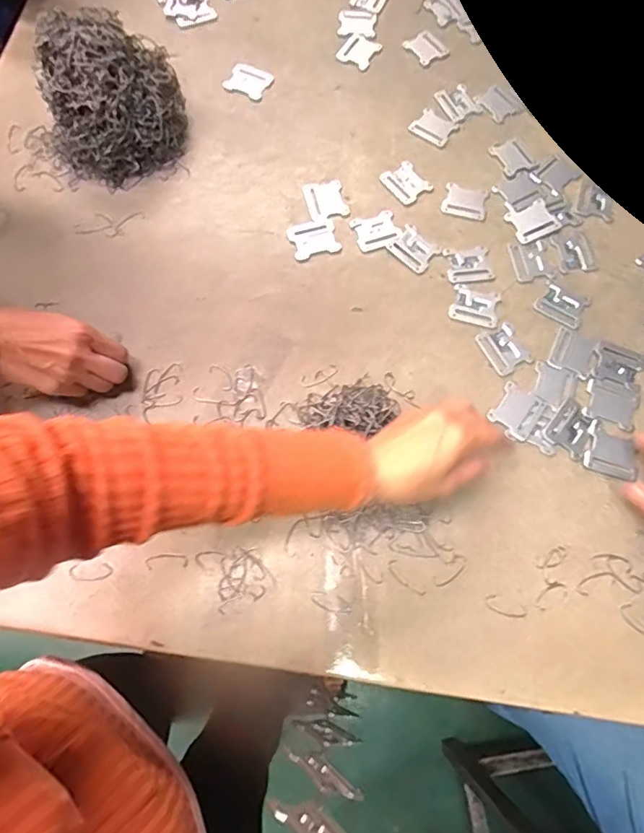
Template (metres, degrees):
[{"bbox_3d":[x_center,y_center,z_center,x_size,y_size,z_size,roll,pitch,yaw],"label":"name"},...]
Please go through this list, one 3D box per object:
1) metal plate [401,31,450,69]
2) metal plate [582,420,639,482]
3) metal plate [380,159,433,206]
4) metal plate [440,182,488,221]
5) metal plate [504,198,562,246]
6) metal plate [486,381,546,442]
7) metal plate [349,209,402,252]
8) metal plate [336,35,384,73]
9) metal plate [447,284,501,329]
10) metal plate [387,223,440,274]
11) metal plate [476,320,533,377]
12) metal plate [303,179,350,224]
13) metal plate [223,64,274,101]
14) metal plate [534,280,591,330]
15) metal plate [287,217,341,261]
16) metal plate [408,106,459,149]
[{"bbox_3d":[0.135,-0.480,0.645,0.045,0.004,0.051,-32,74,-12],"label":"metal plate"},{"bbox_3d":[0.279,0.035,0.475,0.049,0.004,0.046,22,71,7],"label":"metal plate"},{"bbox_3d":[0.098,-0.273,0.578,0.048,0.004,0.049,-38,75,-14],"label":"metal plate"},{"bbox_3d":[0.165,-0.245,0.566,0.050,0.004,0.043,17,70,5],"label":"metal plate"},{"bbox_3d":[0.238,-0.220,0.559,0.053,0.004,0.044,-25,72,-10],"label":"metal plate"},{"bbox_3d":[0.191,-0.005,0.487,0.043,0.004,0.051,36,73,11],"label":"metal plate"},{"bbox_3d":[0.061,-0.209,0.558,0.050,0.004,0.043,-16,71,-7],"label":"metal plate"},{"bbox_3d":[0.047,-0.474,0.642,0.046,0.004,0.057,23,71,7],"label":"metal plate"},{"bbox_3d":[0.163,-0.118,0.528,0.051,0.004,0.044,15,70,4],"label":"metal plate"},{"bbox_3d":[0.102,-0.186,0.547,0.049,0.004,0.039,42,74,13],"label":"metal plate"},{"bbox_3d":[0.188,-0.069,0.512,0.041,0.004,0.050,-24,72,-10],"label":"metal plate"},{"bbox_3d":[0.005,-0.245,0.565,0.045,0.005,0.055,-15,71,-7],"label":"metal plate"},{"bbox_3d":[-0.093,-0.420,0.622,0.049,0.010,0.039,24,71,7],"label":"metal plate"},{"bbox_3d":[0.256,-0.119,0.528,0.048,0.004,0.042,34,73,10],"label":"metal plate"},{"bbox_3d":[-0.009,-0.198,0.552,0.052,0.004,0.042,-18,71,-8],"label":"metal plate"},{"bbox_3d":[0.137,-0.352,0.602,0.050,0.004,0.044,34,73,11],"label":"metal plate"}]

